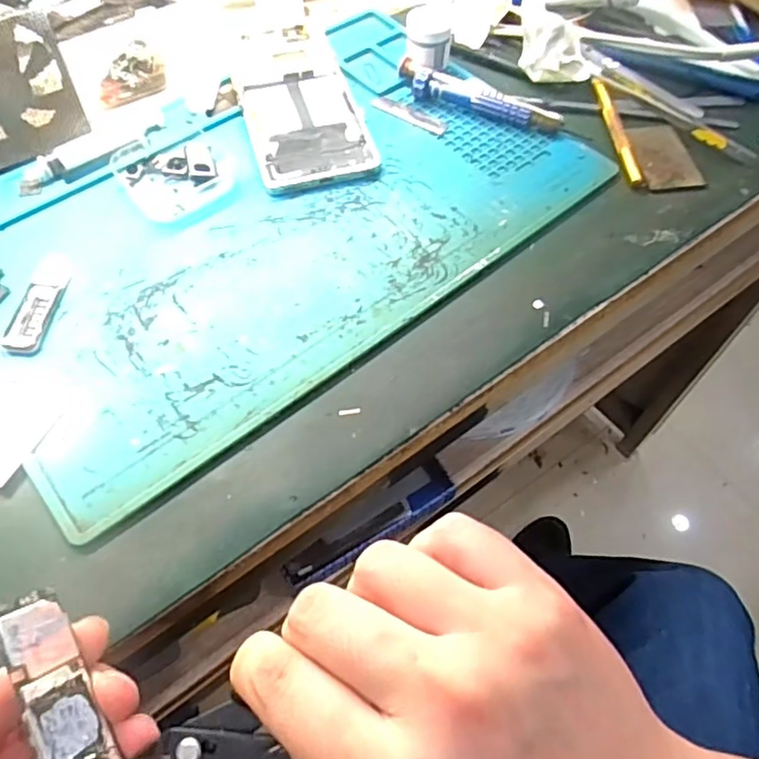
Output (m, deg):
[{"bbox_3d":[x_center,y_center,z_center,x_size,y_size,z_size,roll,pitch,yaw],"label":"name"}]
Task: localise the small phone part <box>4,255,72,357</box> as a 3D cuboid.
[{"bbox_3d":[-0.186,-0.044,0.345,0.021,0.004,0.068,1,59,-1],"label":"small phone part"}]

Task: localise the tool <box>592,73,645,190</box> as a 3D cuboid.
[{"bbox_3d":[0.159,-0.168,0.421,0.010,0.011,0.100,-4,59,-4],"label":"tool"}]

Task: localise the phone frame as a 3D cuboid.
[{"bbox_3d":[-0.057,-0.194,0.433,0.075,0.010,0.170,-13,60,-9],"label":"phone frame"}]

